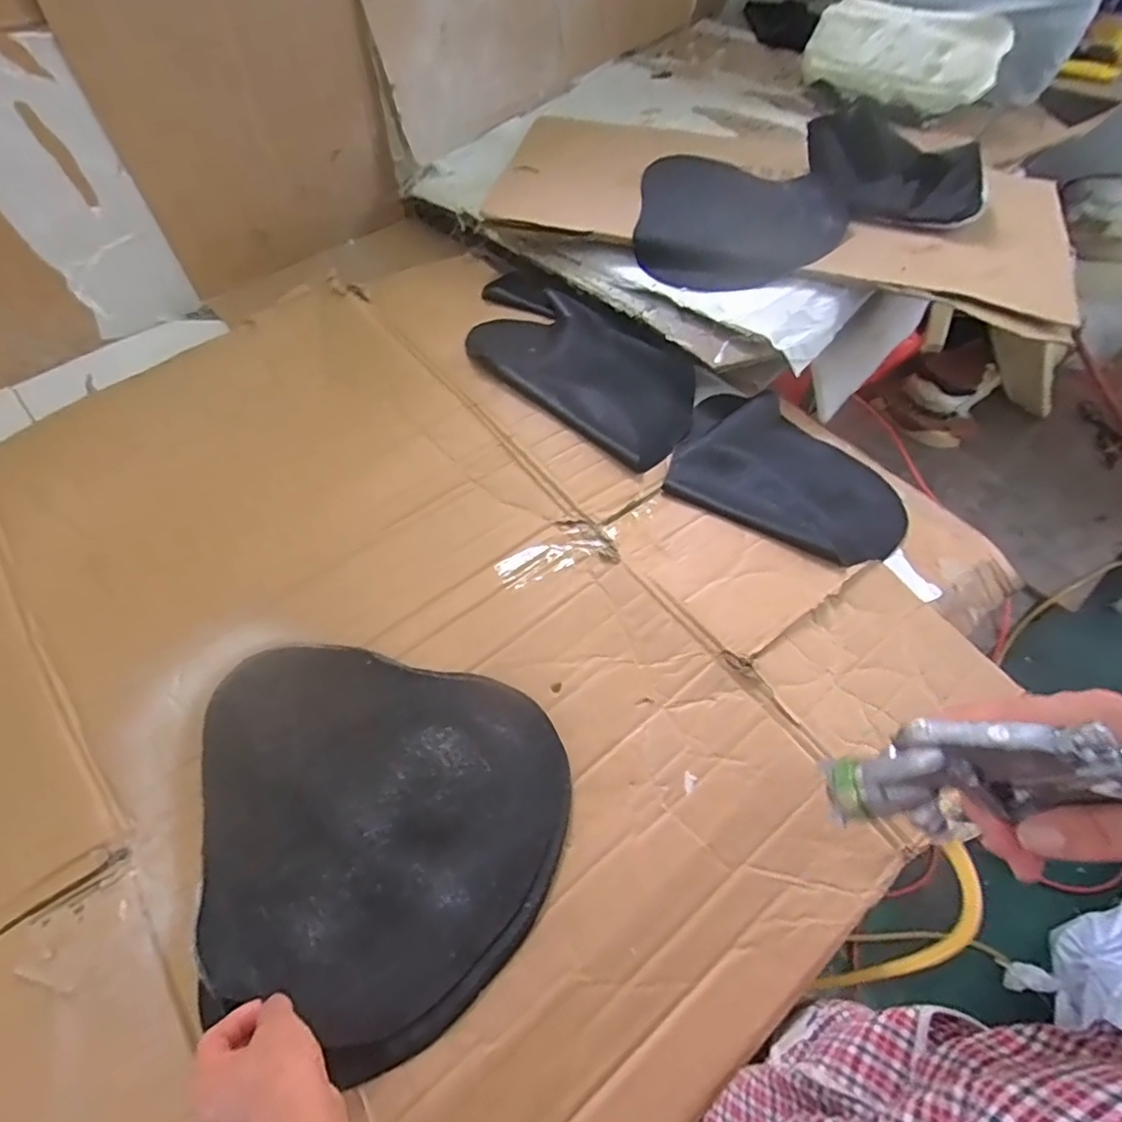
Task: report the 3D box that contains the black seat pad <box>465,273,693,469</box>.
[{"bbox_3d":[0.022,-0.295,0.881,0.398,0.031,0.215,39,67,19],"label":"black seat pad"}]

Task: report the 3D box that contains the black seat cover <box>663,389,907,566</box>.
[{"bbox_3d":[0.291,-0.110,0.785,0.306,0.068,0.238,30,61,18],"label":"black seat cover"}]

